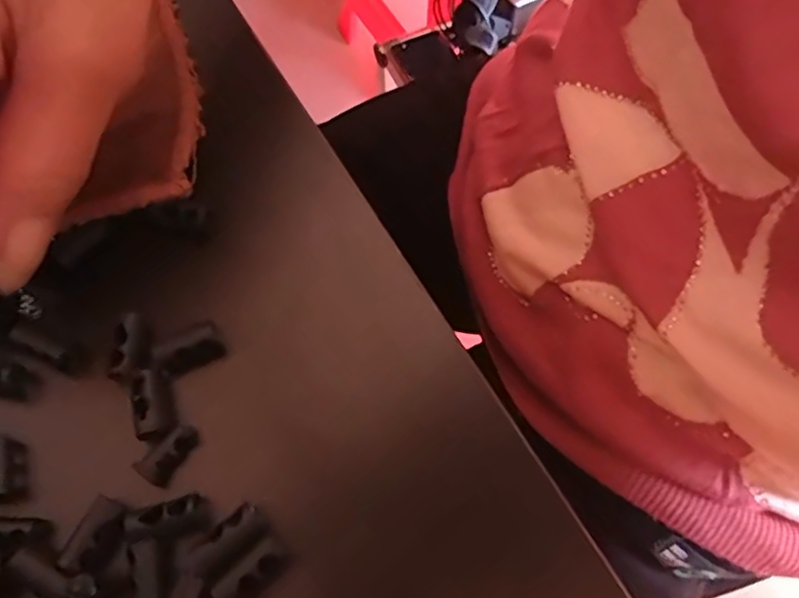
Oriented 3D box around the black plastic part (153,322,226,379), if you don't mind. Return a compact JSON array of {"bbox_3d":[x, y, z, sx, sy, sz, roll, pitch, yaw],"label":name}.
[{"bbox_3d":[-0.061,0.015,0.186,0.018,0.009,0.010,-27,69,-11],"label":"black plastic part"}]

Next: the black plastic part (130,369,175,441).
[{"bbox_3d":[-0.068,0.029,0.176,0.010,0.005,0.018,-15,67,-7],"label":"black plastic part"}]

